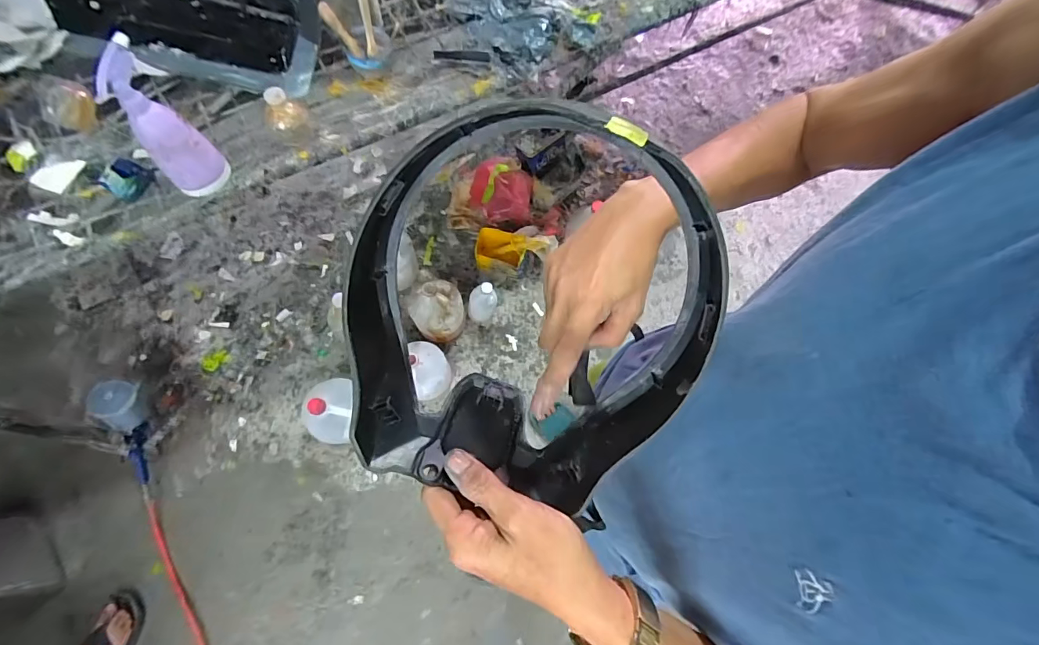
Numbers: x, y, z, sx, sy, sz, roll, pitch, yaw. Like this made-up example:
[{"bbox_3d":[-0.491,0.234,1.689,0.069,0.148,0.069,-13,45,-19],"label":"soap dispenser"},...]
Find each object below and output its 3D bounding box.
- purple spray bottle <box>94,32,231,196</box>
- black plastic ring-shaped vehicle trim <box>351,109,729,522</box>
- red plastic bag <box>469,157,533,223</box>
[{"bbox_3d":[-0.528,-0.287,0.656,0.086,0.220,0.051,-23,47,-7],"label":"purple spray bottle"},{"bbox_3d":[0.001,0.001,0.274,0.239,0.063,0.239,17,107,-5],"label":"black plastic ring-shaped vehicle trim"},{"bbox_3d":[-0.061,-0.454,1.533,0.204,0.110,0.201,9,73,1],"label":"red plastic bag"}]

